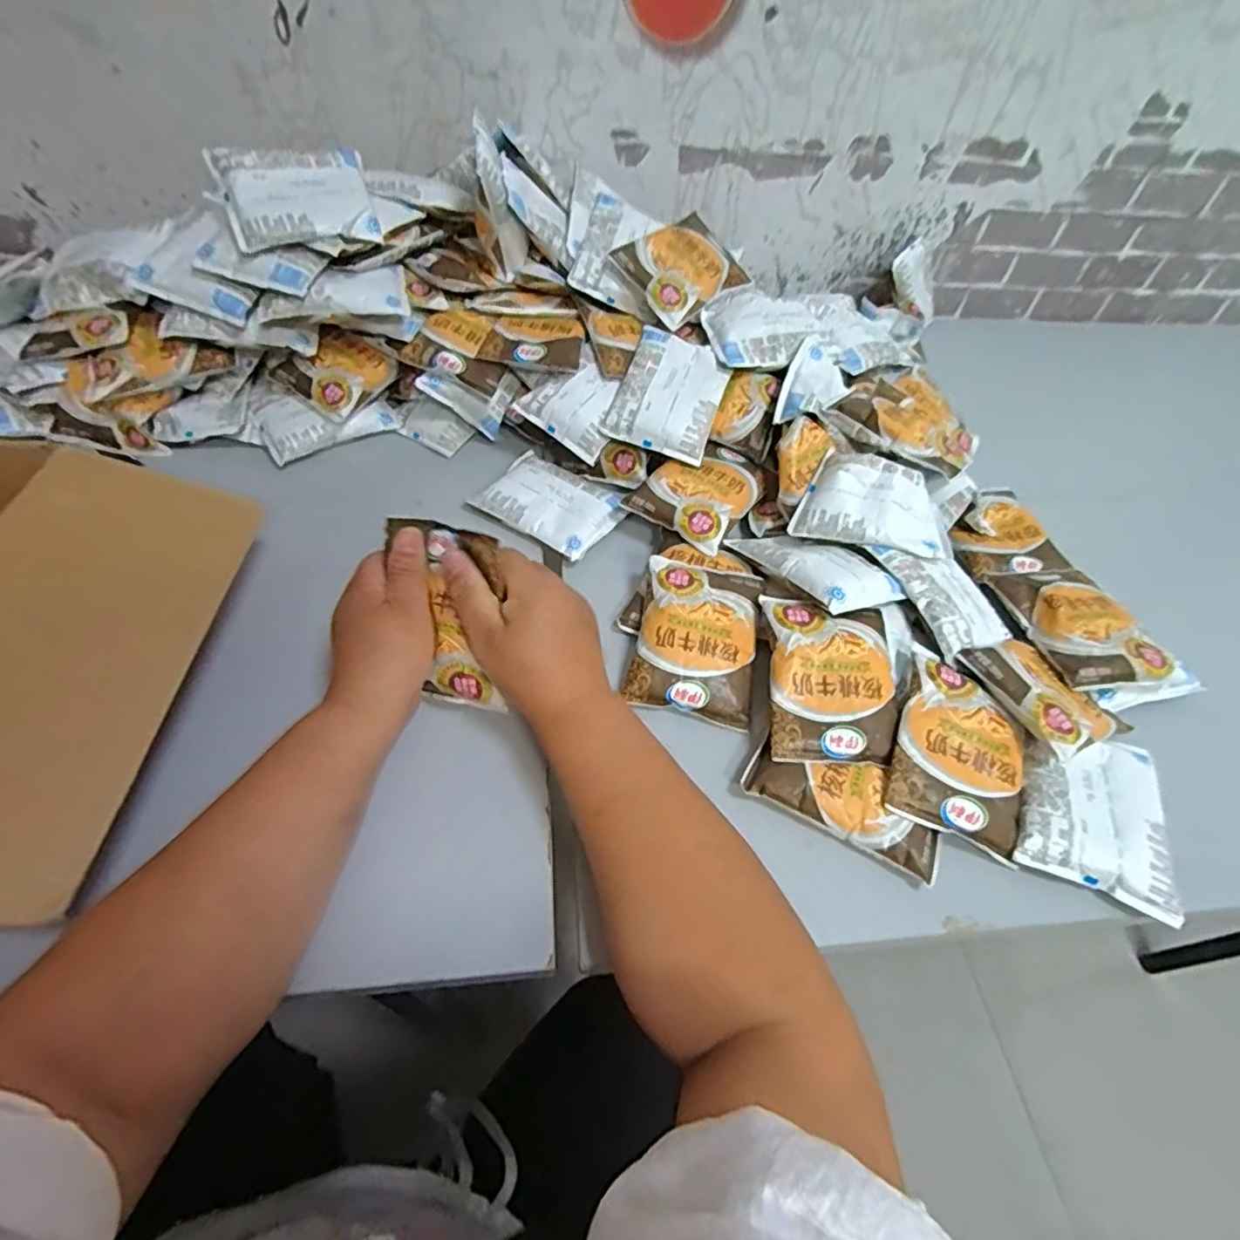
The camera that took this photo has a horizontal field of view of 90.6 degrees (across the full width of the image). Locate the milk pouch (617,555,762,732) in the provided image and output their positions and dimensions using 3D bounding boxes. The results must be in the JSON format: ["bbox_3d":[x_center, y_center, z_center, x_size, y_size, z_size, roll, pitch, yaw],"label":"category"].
[{"bbox_3d":[0.062,0.014,0.480,0.096,0.038,0.123,13,52,6],"label":"milk pouch"}]

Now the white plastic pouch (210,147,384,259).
[{"bbox_3d":[-0.283,-0.371,0.543,0.120,0.024,0.086,-16,87,-21],"label":"white plastic pouch"}]

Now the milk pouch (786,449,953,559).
[{"bbox_3d":[0.214,-0.096,0.517,0.120,0.028,0.080,15,78,9],"label":"milk pouch"}]

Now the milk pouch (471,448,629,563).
[{"bbox_3d":[-0.066,-0.107,0.576,0.121,0.028,0.087,29,55,18],"label":"milk pouch"}]

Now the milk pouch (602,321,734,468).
[{"bbox_3d":[0.048,-0.215,0.577,0.094,0.018,0.121,20,76,7],"label":"milk pouch"}]

